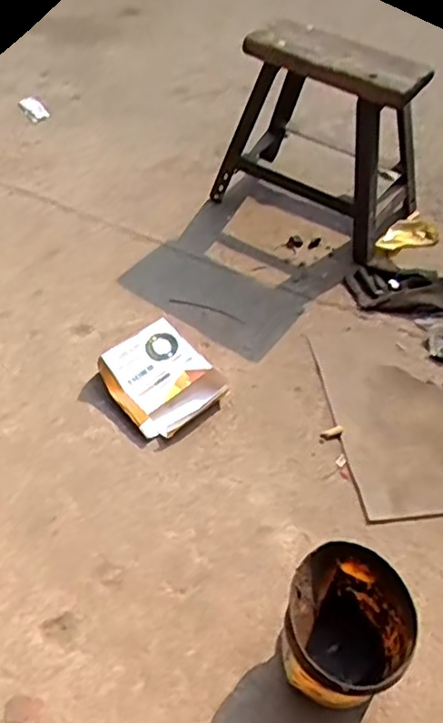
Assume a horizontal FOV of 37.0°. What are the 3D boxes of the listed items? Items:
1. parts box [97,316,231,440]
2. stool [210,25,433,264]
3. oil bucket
[{"bbox_3d":[-0.081,0.021,0.881,0.132,0.033,0.144,-34,58,-28],"label":"parts box"},{"bbox_3d":[0.162,-0.355,1.046,0.299,0.311,0.197,32,55,24],"label":"stool"},{"bbox_3d":[0.115,0.261,0.641,0.121,0.105,0.123,35,56,22],"label":"oil bucket"}]

